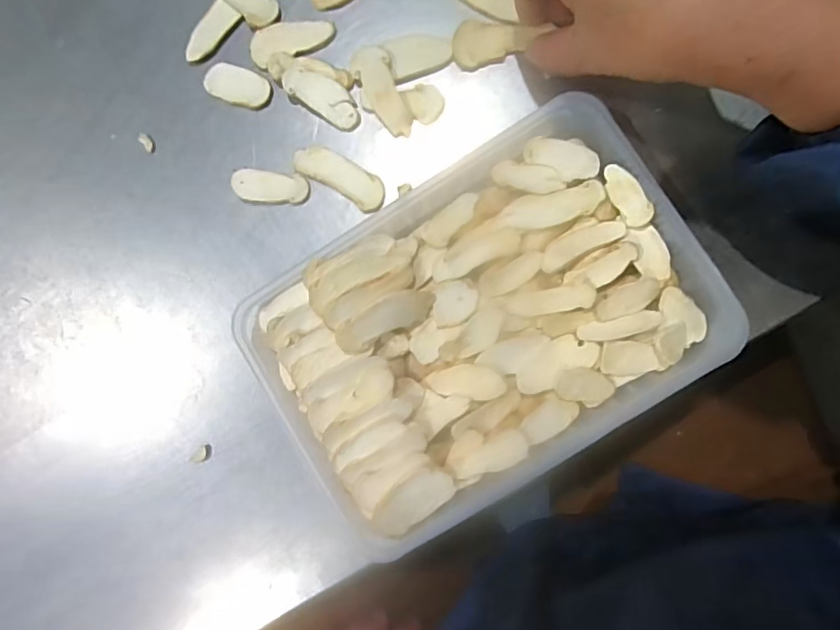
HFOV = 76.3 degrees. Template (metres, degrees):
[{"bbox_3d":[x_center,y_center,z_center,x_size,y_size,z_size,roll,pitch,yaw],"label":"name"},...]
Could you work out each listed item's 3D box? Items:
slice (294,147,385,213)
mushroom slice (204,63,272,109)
[{"bbox_3d":[-0.047,-0.081,0.310,0.055,0.004,0.021,31,90,8],"label":"slice"},{"bbox_3d":[-0.110,-0.138,0.322,0.041,0.004,0.022,22,88,8],"label":"mushroom slice"}]

